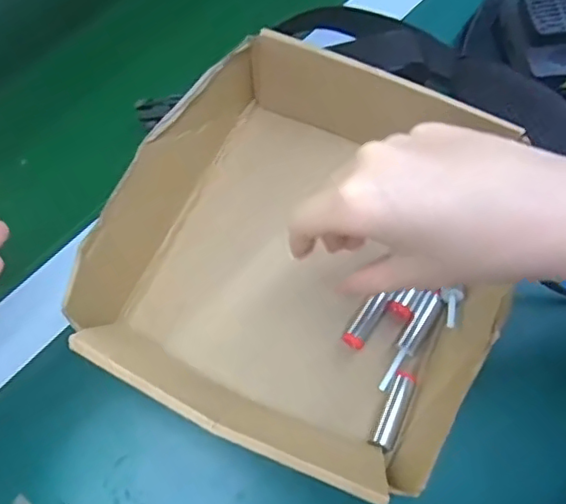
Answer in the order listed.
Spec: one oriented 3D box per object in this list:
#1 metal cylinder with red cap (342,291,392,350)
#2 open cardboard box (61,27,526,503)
[{"bbox_3d":[0.050,0.042,0.363,0.013,0.010,0.036,32,70,10],"label":"metal cylinder with red cap"},{"bbox_3d":[0.011,0.002,0.346,0.206,0.084,0.216,27,69,8],"label":"open cardboard box"}]

